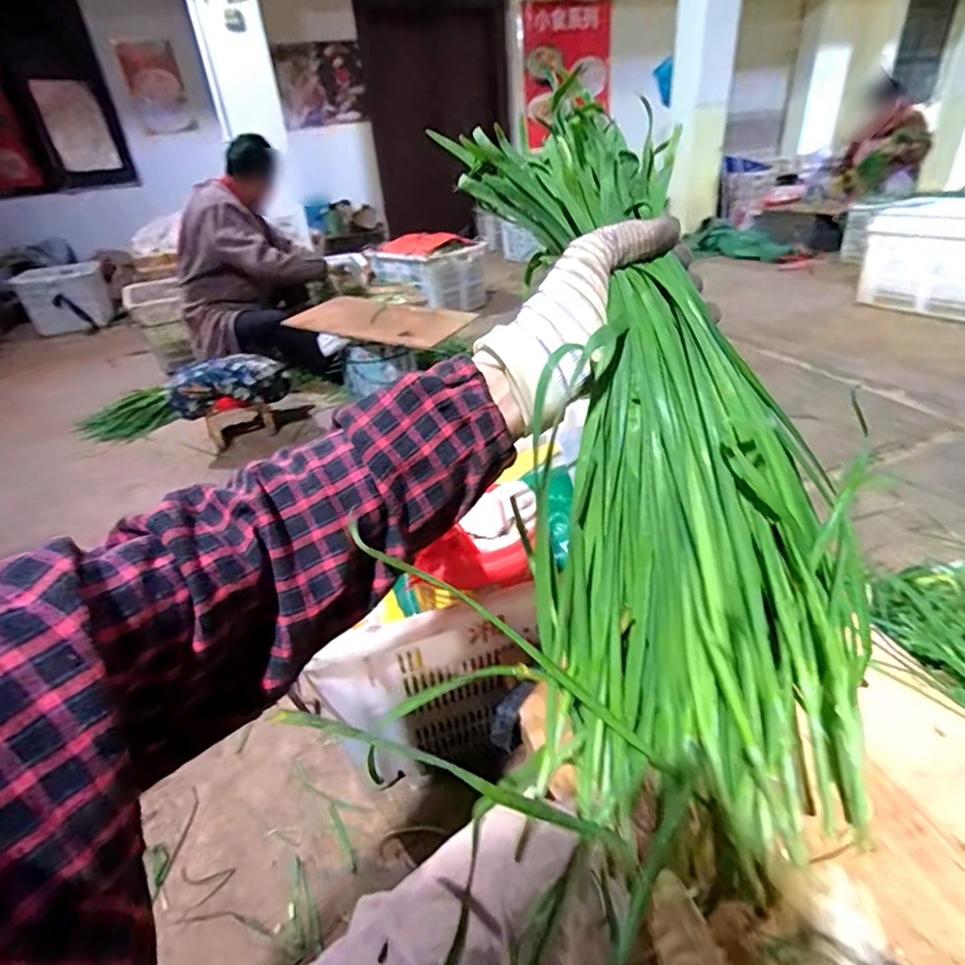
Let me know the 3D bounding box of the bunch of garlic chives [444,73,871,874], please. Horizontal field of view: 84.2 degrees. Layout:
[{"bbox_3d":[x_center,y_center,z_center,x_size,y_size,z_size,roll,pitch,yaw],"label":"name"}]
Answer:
[{"bbox_3d":[0.100,-0.025,0.317,0.165,0.066,0.450,-9,79,-6],"label":"bunch of garlic chives"}]

